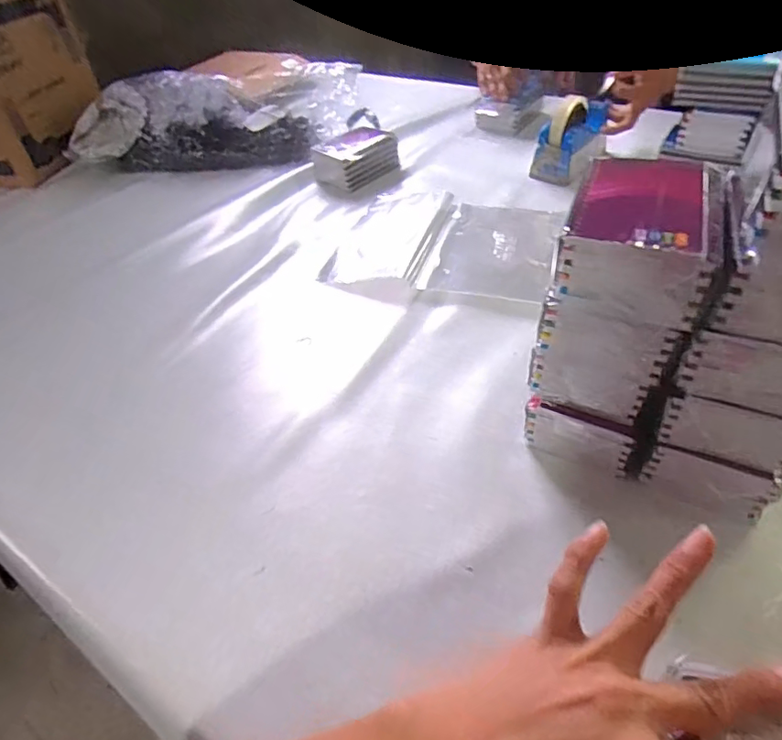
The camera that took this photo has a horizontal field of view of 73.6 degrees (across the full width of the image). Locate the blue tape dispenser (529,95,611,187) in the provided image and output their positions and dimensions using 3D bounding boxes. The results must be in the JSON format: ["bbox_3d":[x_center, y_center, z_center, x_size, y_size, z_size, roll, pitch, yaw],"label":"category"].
[{"bbox_3d":[0.308,-0.401,0.881,0.074,0.104,0.156,26,53,29],"label":"blue tape dispenser"}]

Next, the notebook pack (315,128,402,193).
[{"bbox_3d":[-0.061,-0.372,0.927,0.135,0.061,0.083,-34,50,-25],"label":"notebook pack"}]

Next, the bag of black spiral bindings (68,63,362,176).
[{"bbox_3d":[-0.328,-0.487,1.013,0.527,0.153,0.211,-4,44,3],"label":"bag of black spiral bindings"}]

